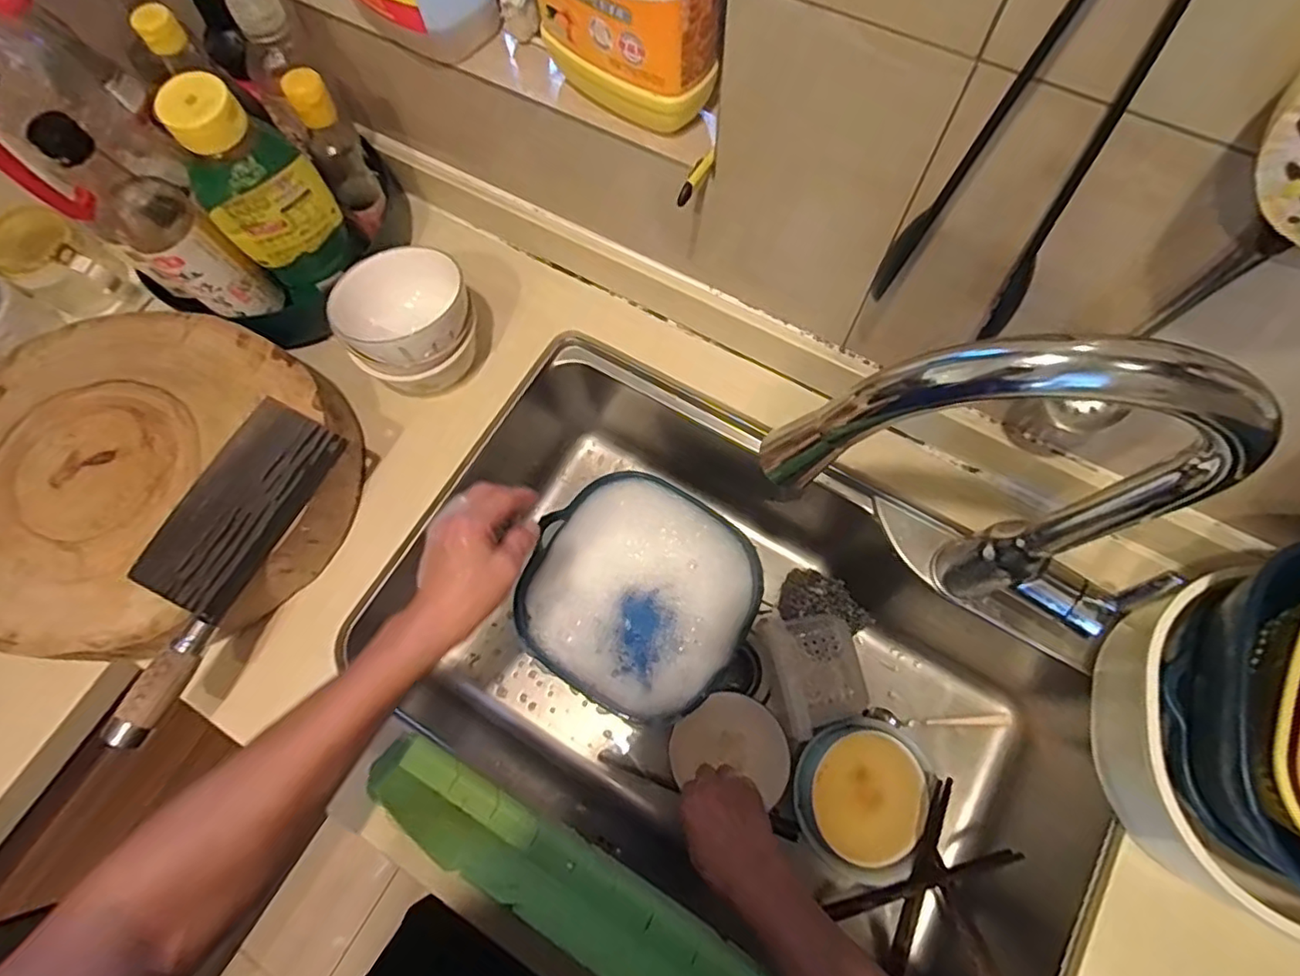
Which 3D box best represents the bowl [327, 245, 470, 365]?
[{"bbox_3d":[-0.233,-0.171,0.584,0.120,0.053,0.113,-1,72,2],"label":"bowl"}]

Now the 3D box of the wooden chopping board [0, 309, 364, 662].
[{"bbox_3d":[-0.467,-0.008,0.581,0.338,0.085,0.312,27,75,11],"label":"wooden chopping board"}]

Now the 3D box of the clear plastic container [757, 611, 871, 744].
[{"bbox_3d":[0.172,0.187,0.647,0.094,0.046,0.119,-16,72,-3],"label":"clear plastic container"}]

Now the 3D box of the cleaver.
[{"bbox_3d":[-0.374,0.055,0.514,0.099,0.029,0.280,22,74,9],"label":"cleaver"}]

